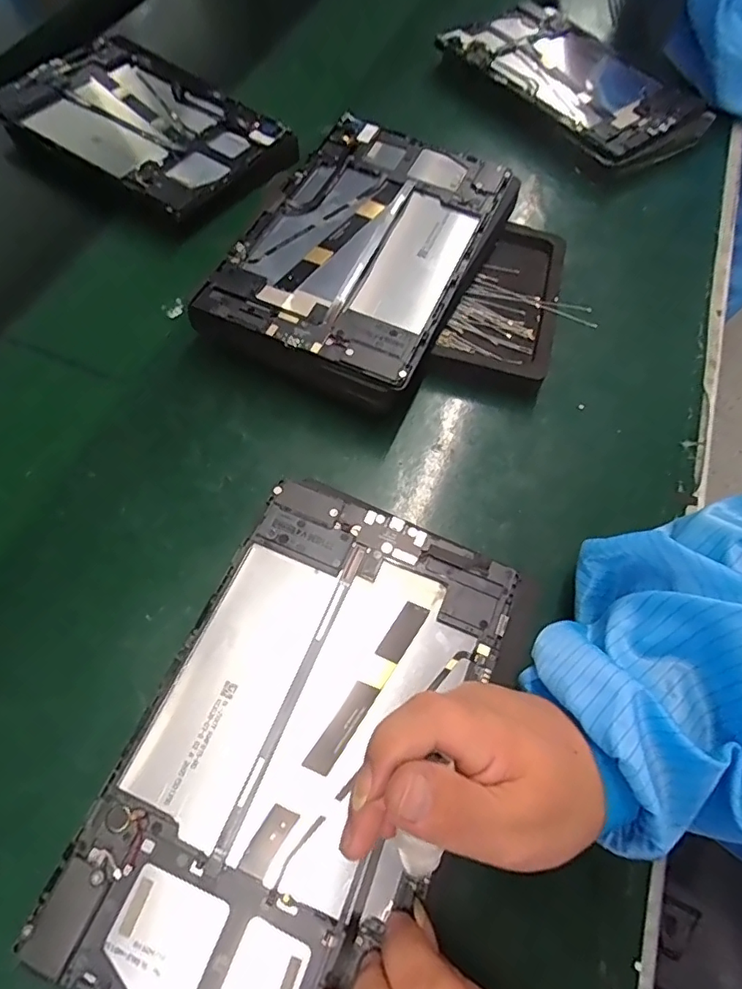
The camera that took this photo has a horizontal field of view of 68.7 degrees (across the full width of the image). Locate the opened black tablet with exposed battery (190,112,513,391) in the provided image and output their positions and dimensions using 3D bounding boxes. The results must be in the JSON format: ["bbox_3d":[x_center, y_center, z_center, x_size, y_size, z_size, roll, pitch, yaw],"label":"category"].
[{"bbox_3d":[-0.002,-0.188,0.389,0.147,0.010,0.240,23,65,8],"label":"opened black tablet with exposed battery"}]

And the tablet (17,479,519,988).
[{"bbox_3d":[-0.032,0.113,0.263,0.143,0.007,0.238,22,64,7],"label":"tablet"}]

